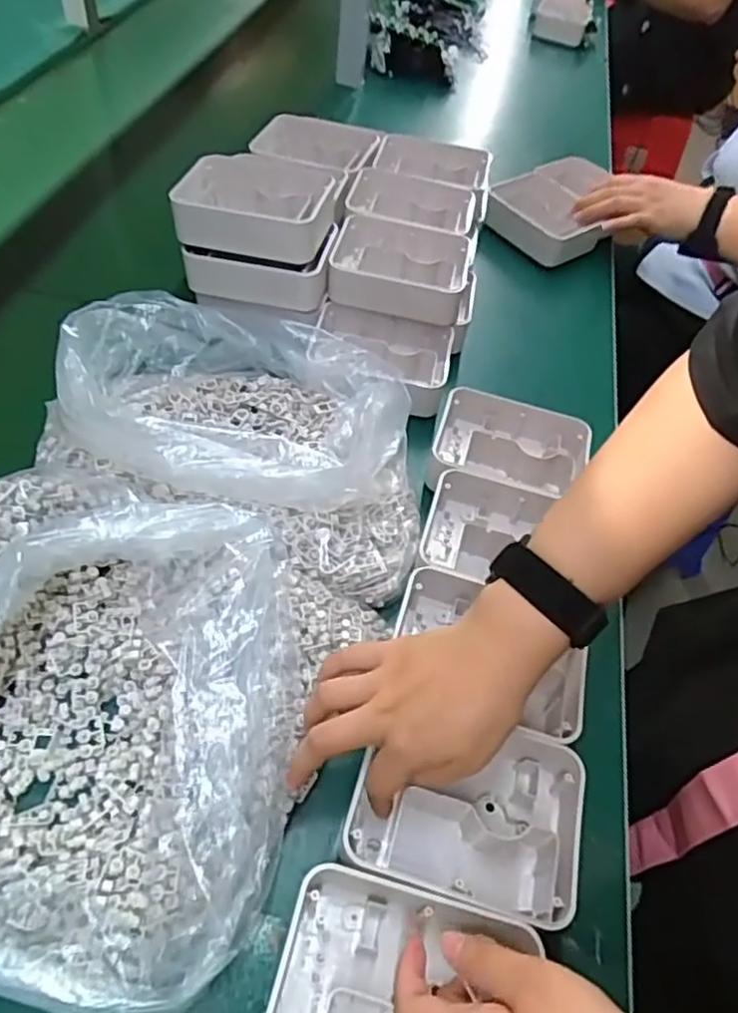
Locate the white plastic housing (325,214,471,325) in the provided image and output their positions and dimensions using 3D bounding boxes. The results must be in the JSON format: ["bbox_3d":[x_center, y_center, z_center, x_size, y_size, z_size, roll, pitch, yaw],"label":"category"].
[{"bbox_3d":[0.030,-0.226,0.643,0.127,0.040,0.091,8,51,0],"label":"white plastic housing"}]

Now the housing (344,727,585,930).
[{"bbox_3d":[0.056,0.181,0.401,0.129,0.050,0.097,14,52,5],"label":"housing"}]

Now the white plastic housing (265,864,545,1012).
[{"bbox_3d":[0.013,0.246,0.334,0.120,0.036,0.098,14,52,5],"label":"white plastic housing"}]

